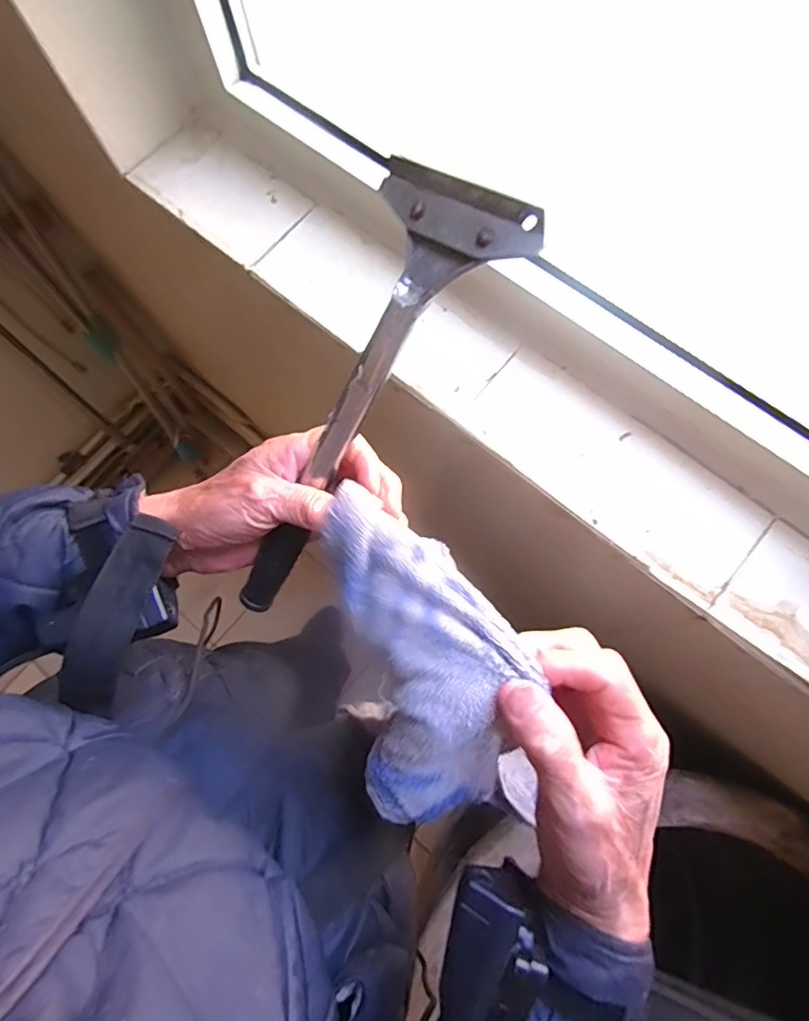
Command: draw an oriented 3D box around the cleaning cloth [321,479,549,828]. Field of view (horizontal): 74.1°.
[{"bbox_3d":[0.004,0.075,0.297,0.098,0.078,0.177,-21,75,-4],"label":"cleaning cloth"}]

